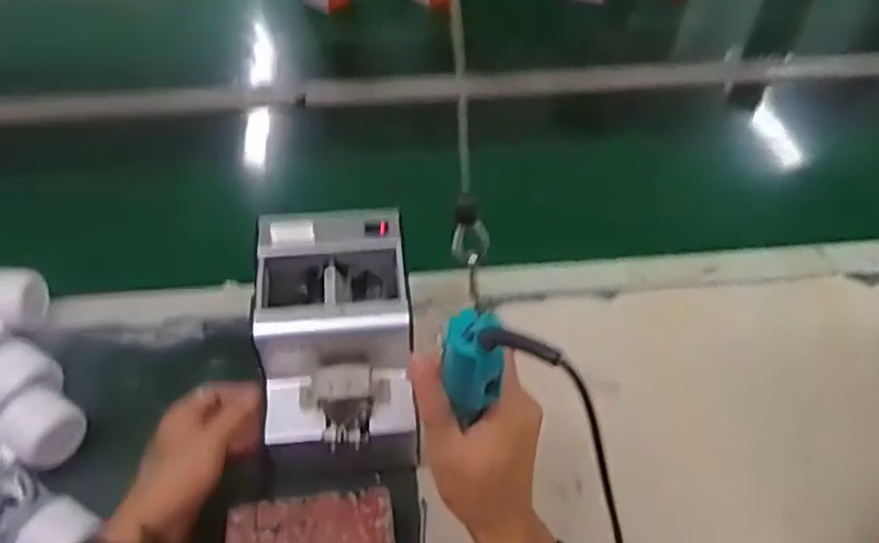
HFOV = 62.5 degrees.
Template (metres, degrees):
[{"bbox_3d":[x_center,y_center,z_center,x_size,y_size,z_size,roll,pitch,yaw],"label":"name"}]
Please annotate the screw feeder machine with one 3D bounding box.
[{"bbox_3d":[-0.089,0.067,0.634,0.121,0.163,0.170,-4,51,-4],"label":"screw feeder machine"}]

